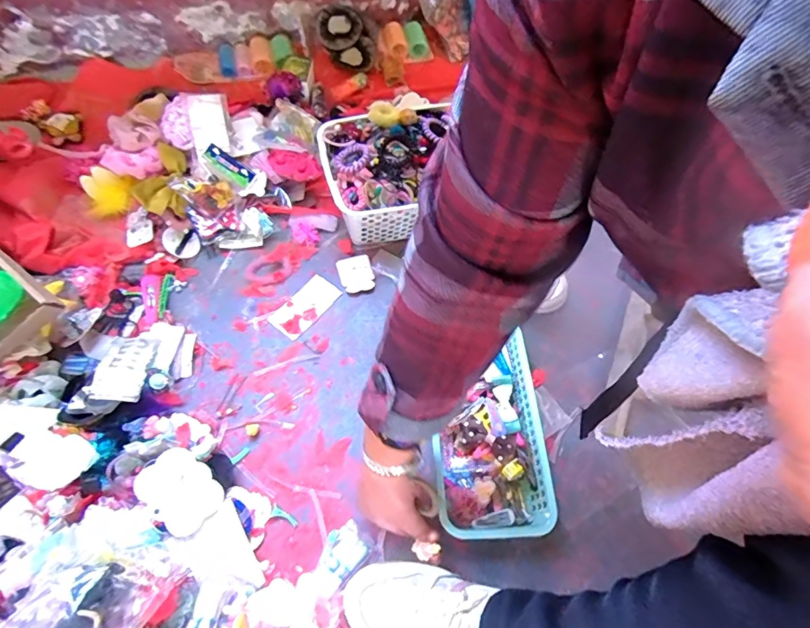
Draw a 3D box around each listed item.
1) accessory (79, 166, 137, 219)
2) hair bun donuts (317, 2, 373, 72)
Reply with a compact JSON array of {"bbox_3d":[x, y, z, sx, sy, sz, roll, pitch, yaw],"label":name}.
[{"bbox_3d":[-0.453,-0.190,0.712,0.075,0.035,0.070,-12,60,-12],"label":"accessory"},{"bbox_3d":[-0.119,-0.556,0.943,0.097,0.058,0.143,-18,61,-15],"label":"hair bun donuts"}]

